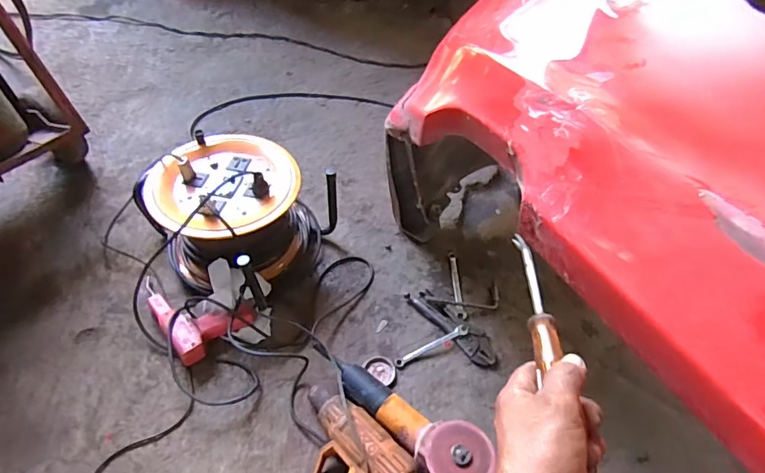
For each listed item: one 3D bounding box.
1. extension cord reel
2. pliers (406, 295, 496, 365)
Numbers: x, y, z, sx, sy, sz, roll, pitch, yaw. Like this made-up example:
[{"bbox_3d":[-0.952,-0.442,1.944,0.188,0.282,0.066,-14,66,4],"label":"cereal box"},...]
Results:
[{"bbox_3d":[-0.310,-0.048,1.012,0.344,0.203,0.284,24,53,17],"label":"extension cord reel"},{"bbox_3d":[0.142,0.171,0.977,0.063,0.019,0.211,-34,59,-27],"label":"pliers"}]

